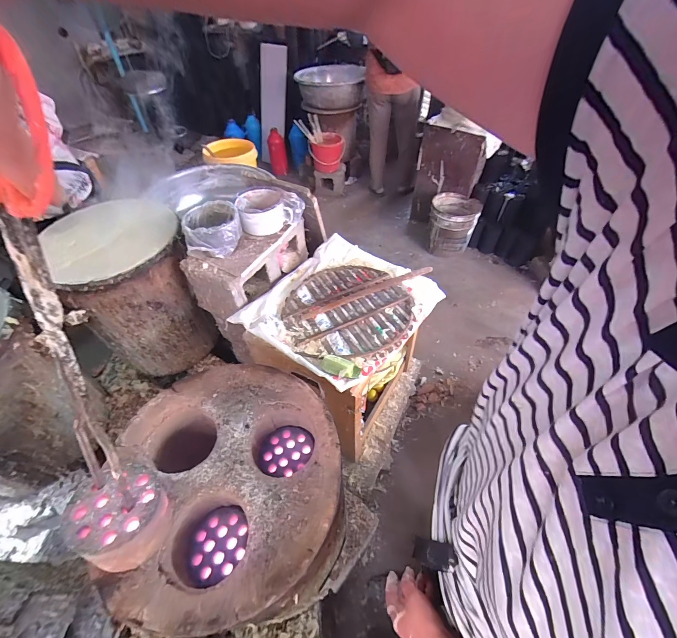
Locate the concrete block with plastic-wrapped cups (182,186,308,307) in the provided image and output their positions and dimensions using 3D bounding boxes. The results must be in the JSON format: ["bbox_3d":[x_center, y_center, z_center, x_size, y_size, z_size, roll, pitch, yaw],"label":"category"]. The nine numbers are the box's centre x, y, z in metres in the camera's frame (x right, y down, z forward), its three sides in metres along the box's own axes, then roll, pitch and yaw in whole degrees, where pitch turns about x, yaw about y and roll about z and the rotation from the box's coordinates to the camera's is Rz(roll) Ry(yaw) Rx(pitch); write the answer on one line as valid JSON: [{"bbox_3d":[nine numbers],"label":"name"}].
[{"bbox_3d":[-0.273,-0.234,1.015,0.209,0.262,0.365,27,55,23],"label":"concrete block with plastic-wrapped cups"}]

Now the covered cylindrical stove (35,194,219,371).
[{"bbox_3d":[-0.633,-0.083,1.047,0.352,0.545,0.292,-21,51,-16],"label":"covered cylindrical stove"}]

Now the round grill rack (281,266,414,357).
[{"bbox_3d":[0.029,-0.035,0.951,0.348,0.019,0.348,13,51,13],"label":"round grill rack"}]

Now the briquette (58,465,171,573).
[{"bbox_3d":[-0.270,0.251,0.410,0.095,0.087,0.098,-1,49,1],"label":"briquette"}]

